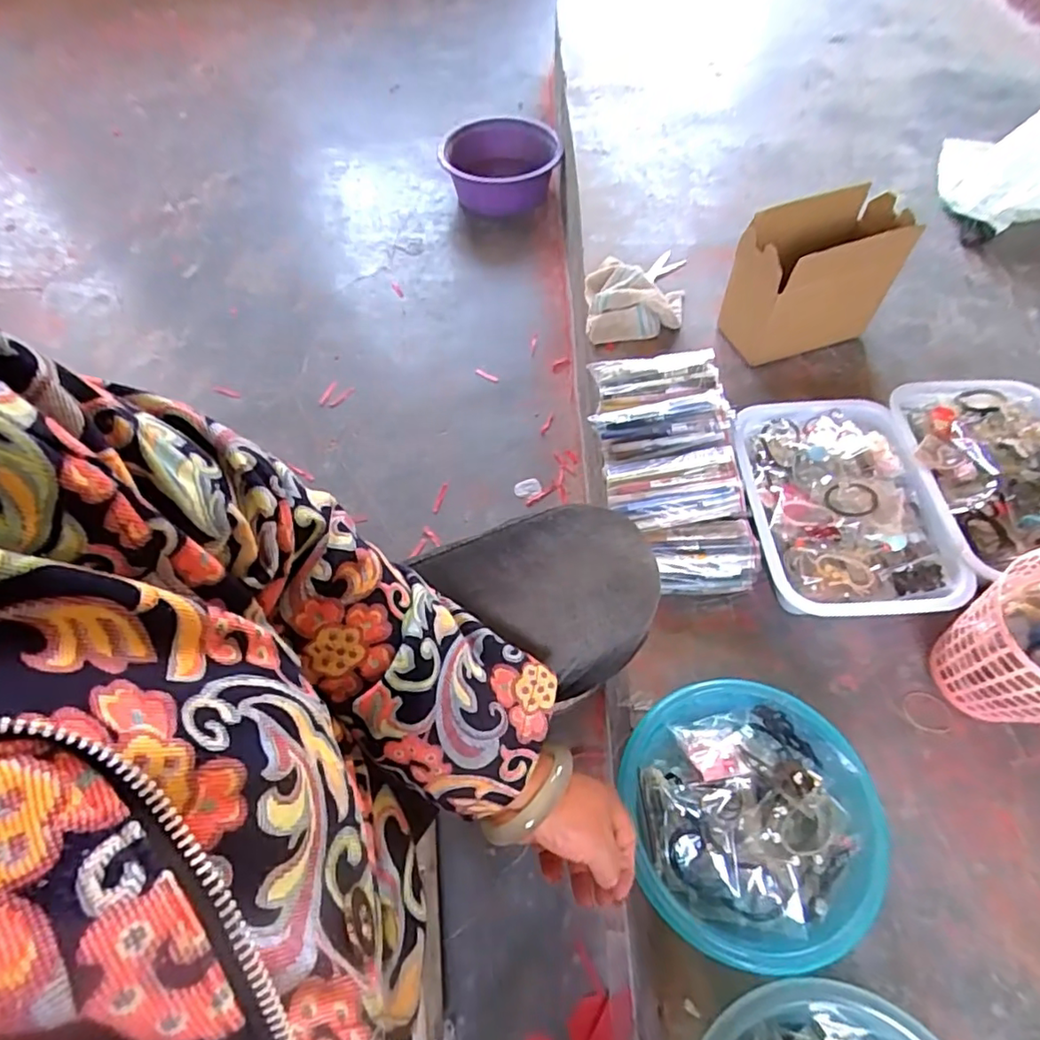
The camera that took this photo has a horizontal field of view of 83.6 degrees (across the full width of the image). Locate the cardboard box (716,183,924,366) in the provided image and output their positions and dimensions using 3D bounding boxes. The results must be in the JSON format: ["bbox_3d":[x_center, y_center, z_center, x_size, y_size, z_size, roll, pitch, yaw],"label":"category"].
[{"bbox_3d":[0.403,-0.337,0.828,0.212,0.188,0.105,-13,59,-7],"label":"cardboard box"}]

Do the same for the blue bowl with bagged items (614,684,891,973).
[{"bbox_3d":[0.206,0.273,0.540,0.207,0.081,0.217,-1,59,1],"label":"blue bowl with bagged items"}]

